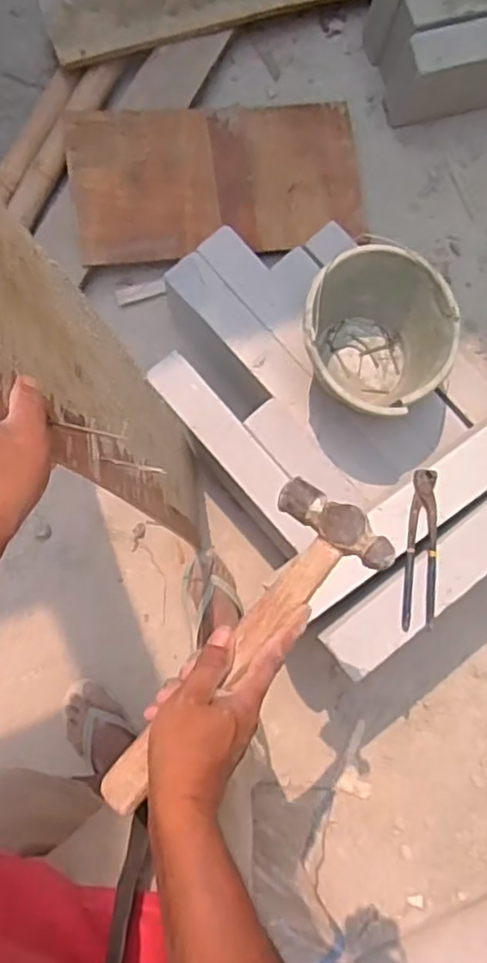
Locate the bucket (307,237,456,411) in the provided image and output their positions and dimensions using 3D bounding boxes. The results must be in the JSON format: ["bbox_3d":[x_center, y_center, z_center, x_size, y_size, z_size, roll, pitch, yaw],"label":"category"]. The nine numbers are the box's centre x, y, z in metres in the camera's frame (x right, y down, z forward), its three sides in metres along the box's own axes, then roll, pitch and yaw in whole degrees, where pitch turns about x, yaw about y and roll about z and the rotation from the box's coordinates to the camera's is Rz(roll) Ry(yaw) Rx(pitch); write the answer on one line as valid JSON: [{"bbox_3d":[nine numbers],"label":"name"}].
[{"bbox_3d":[0.200,-0.231,1.085,0.231,0.168,0.262,-27,87,-5],"label":"bucket"}]

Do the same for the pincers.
[{"bbox_3d":[0.245,0.092,0.904,0.042,0.013,0.214,5,85,-3],"label":"pincers"}]

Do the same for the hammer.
[{"bbox_3d":[-0.004,0.130,0.528,0.098,0.041,0.293,40,76,2],"label":"hammer"}]

